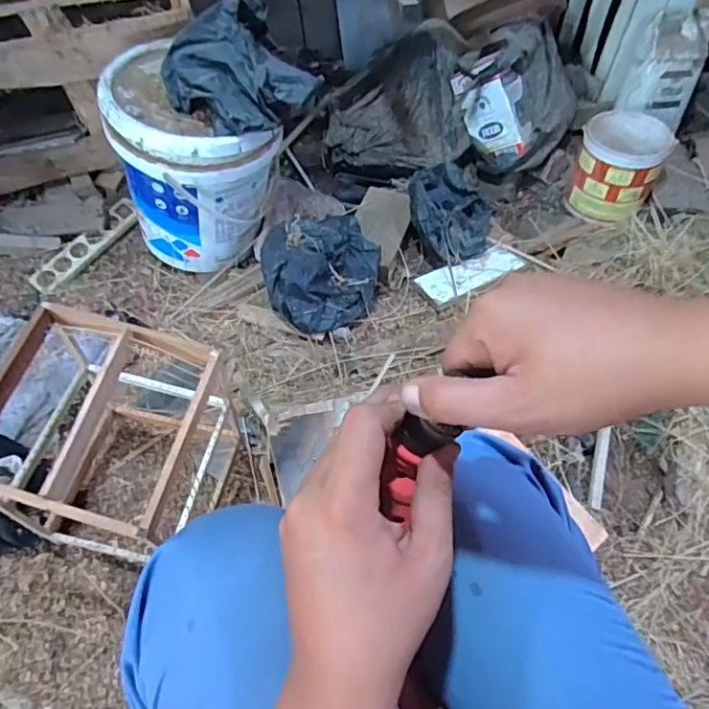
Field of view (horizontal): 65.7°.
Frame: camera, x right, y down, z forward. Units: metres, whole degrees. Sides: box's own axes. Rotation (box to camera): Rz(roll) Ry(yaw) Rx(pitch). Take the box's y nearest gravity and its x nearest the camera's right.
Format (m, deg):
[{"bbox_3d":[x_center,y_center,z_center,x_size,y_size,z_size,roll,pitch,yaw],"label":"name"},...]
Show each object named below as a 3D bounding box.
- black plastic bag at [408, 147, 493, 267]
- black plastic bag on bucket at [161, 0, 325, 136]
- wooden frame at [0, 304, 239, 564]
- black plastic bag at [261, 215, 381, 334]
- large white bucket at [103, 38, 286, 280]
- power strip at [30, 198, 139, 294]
[{"bbox_3d":[0.207,-0.312,1.181,0.170,0.077,0.216,-14,56,-9],"label":"black plastic bag"},{"bbox_3d":[-0.190,-0.460,0.875,0.184,0.116,0.200,-35,61,-21],"label":"black plastic bag on bucket"},{"bbox_3d":[-0.310,0.133,0.724,0.269,0.340,0.245,11,54,6],"label":"wooden frame"},{"bbox_3d":[-0.058,-0.164,1.081,0.236,0.120,0.192,-16,56,-13],"label":"black plastic bag"},{"bbox_3d":[-0.298,-0.352,1.057,0.277,0.345,0.275,-21,57,-14],"label":"large white bucket"},{"bbox_3d":[-0.571,-0.232,1.171,0.061,0.014,0.267,40,73,3],"label":"power strip"}]

